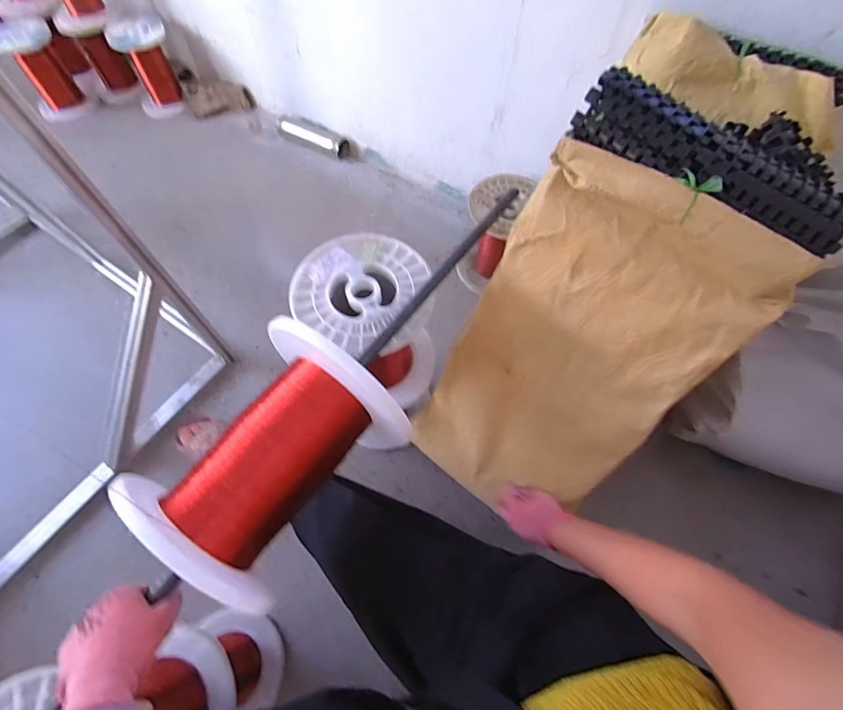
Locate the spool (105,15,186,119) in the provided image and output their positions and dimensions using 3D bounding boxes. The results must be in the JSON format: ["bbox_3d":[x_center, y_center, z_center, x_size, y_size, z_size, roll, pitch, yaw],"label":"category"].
[{"bbox_3d":[-0.893,-0.957,1.411,0.167,0.234,0.162,0,62,0],"label":"spool"}]

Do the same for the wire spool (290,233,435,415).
[{"bbox_3d":[-0.077,-0.039,0.689,0.213,0.224,0.192,32,66,15],"label":"wire spool"}]

